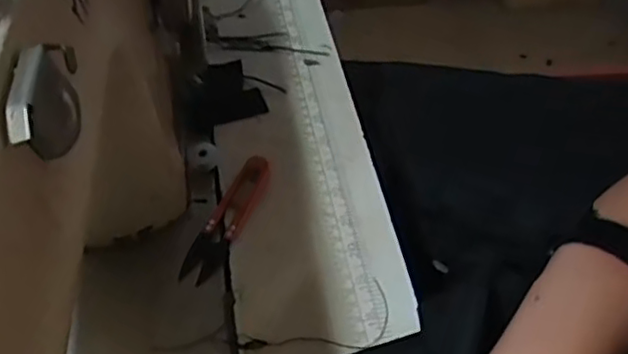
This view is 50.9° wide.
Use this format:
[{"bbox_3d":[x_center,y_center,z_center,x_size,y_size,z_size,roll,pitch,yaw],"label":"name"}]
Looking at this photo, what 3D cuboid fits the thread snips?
[{"bbox_3d":[-0.057,0.025,0.442,0.026,0.009,0.103,17,50,17],"label":"thread snips"}]

